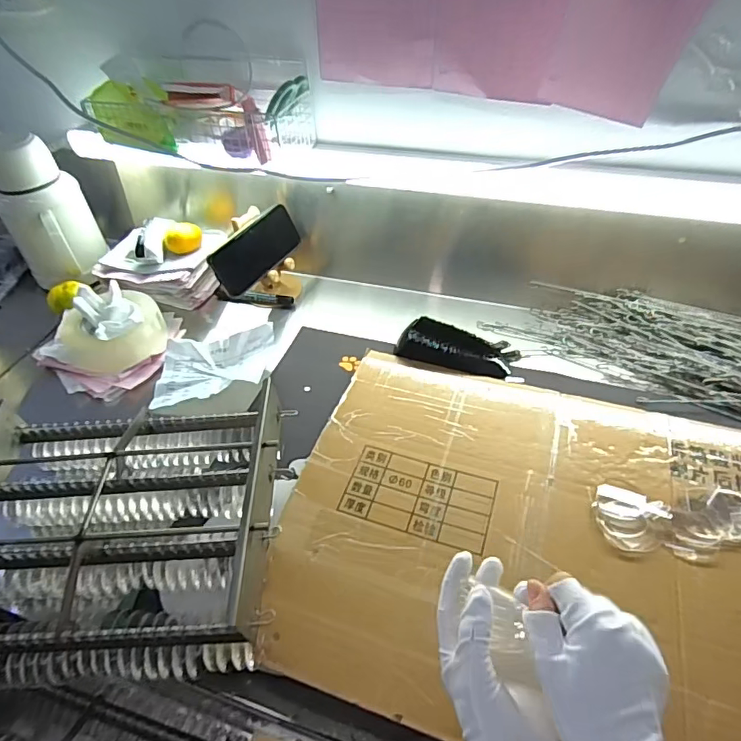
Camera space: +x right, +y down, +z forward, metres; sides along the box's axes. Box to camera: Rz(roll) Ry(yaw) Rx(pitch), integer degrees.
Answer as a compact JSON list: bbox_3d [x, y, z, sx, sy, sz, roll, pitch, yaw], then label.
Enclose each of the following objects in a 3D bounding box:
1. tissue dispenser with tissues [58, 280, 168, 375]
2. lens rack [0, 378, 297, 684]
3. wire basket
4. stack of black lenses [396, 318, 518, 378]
[{"bbox_3d":[-0.382,-0.059,0.751,0.147,0.063,0.133,-31,50,-24],"label":"tissue dispenser with tissues"},{"bbox_3d":[-0.250,0.150,0.503,0.316,0.106,0.252,-3,45,2],"label":"lens rack"},{"bbox_3d":[-0.240,-0.372,0.706,0.298,0.108,0.131,13,48,18],"label":"wire basket"},{"bbox_3d":[0.117,-0.033,0.695,0.169,0.045,0.054,6,46,11],"label":"stack of black lenses"}]

